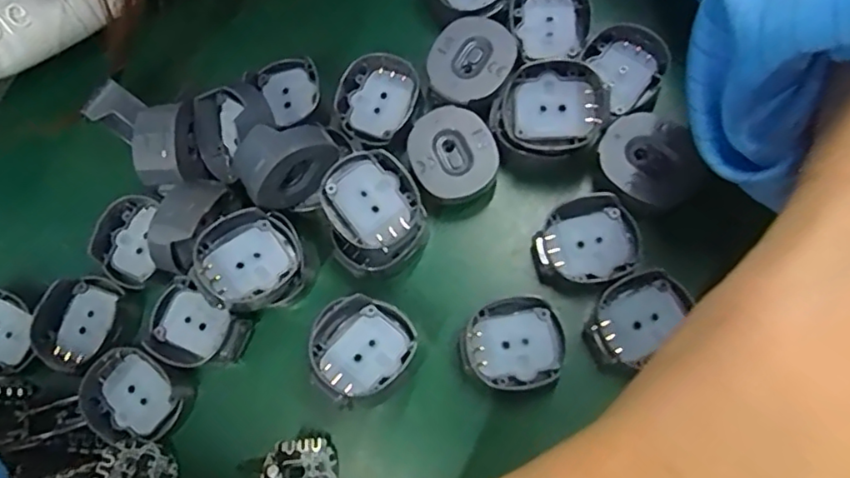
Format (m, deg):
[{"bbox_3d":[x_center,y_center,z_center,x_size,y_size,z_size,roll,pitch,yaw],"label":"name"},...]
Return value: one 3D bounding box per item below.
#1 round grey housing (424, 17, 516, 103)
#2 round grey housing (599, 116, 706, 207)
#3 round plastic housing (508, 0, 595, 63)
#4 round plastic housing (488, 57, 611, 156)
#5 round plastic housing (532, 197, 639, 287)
[{"bbox_3d":[0.013,-0.054,0.178,0.025,0.005,0.026,25,80,11],"label":"round grey housing"},{"bbox_3d":[0.062,-0.022,0.164,0.023,0.005,0.027,-26,75,-1],"label":"round grey housing"},{"bbox_3d":[0.039,-0.068,0.183,0.026,0.012,0.023,19,79,10],"label":"round plastic housing"},{"bbox_3d":[0.035,-0.036,0.167,0.028,0.009,0.027,1,95,8],"label":"round plastic housing"},{"bbox_3d":[0.045,0.001,0.166,0.029,0.007,0.024,-15,75,2],"label":"round plastic housing"}]

